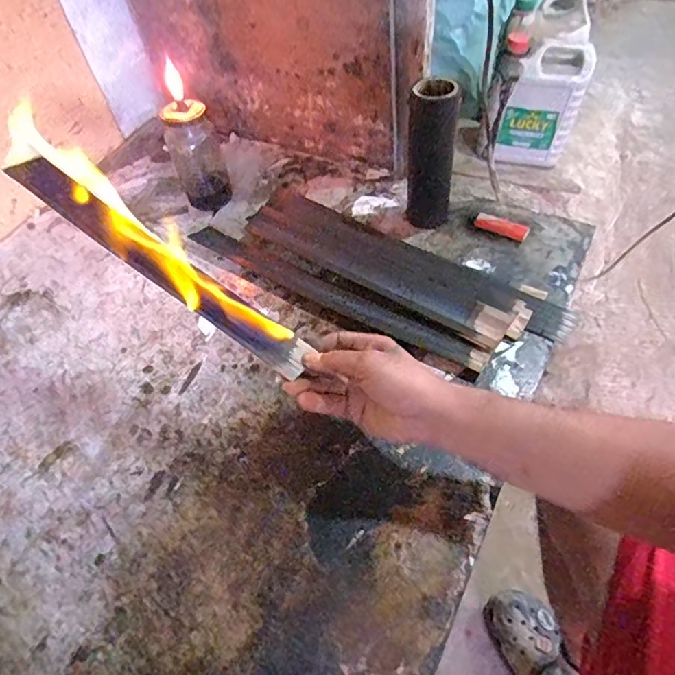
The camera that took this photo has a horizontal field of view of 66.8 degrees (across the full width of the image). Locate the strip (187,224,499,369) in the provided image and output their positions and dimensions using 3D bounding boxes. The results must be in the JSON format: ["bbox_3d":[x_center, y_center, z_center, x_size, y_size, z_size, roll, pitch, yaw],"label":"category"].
[{"bbox_3d":[-0.019,-0.061,0.632,0.426,0.013,0.036,25,59,26],"label":"strip"}]

